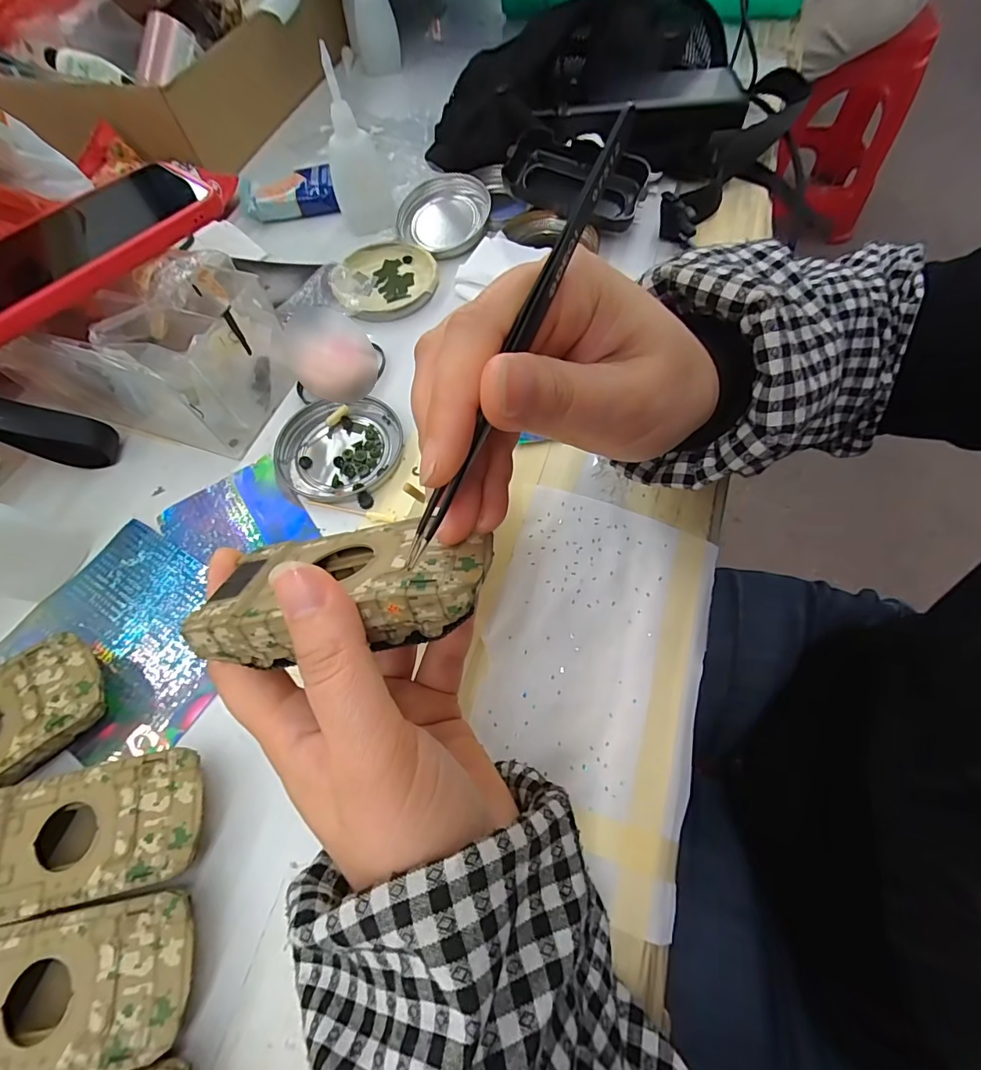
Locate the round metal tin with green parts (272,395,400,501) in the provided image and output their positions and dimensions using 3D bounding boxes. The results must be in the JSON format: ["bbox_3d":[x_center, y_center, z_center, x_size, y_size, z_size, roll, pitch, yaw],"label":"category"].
[{"bbox_3d":[-0.096,-0.057,0.297,0.075,0.010,0.077,-2,64,4],"label":"round metal tin with green parts"}]

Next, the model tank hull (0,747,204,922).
[{"bbox_3d":[-0.172,0.129,0.203,0.094,0.026,0.049,-12,65,-3],"label":"model tank hull"}]

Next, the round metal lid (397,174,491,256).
[{"bbox_3d":[-0.033,-0.267,0.382,0.076,0.017,0.076,-1,65,2],"label":"round metal lid"}]

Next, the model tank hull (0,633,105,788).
[{"bbox_3d":[-0.231,0.096,0.222,0.094,0.027,0.054,-40,70,-15],"label":"model tank hull"}]

